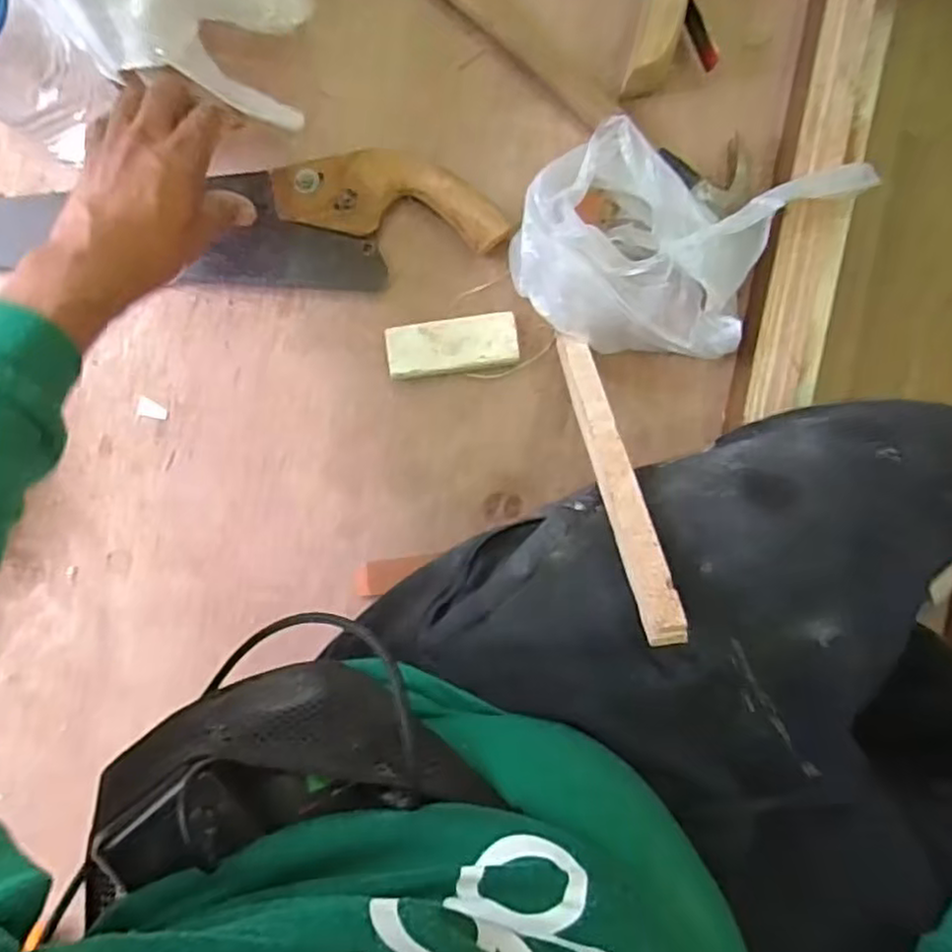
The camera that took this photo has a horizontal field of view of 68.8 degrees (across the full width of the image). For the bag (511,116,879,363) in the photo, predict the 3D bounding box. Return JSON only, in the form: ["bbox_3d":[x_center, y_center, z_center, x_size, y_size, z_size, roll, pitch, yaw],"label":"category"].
[{"bbox_3d":[0.154,-0.167,0.529,0.241,0.083,0.150,9,90,-1],"label":"bag"}]

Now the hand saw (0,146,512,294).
[{"bbox_3d":[-0.240,-0.197,0.543,0.516,0.035,0.107,-2,92,0],"label":"hand saw"}]

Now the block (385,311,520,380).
[{"bbox_3d":[-0.019,-0.102,0.551,0.101,0.021,0.042,-8,90,-1],"label":"block"}]

